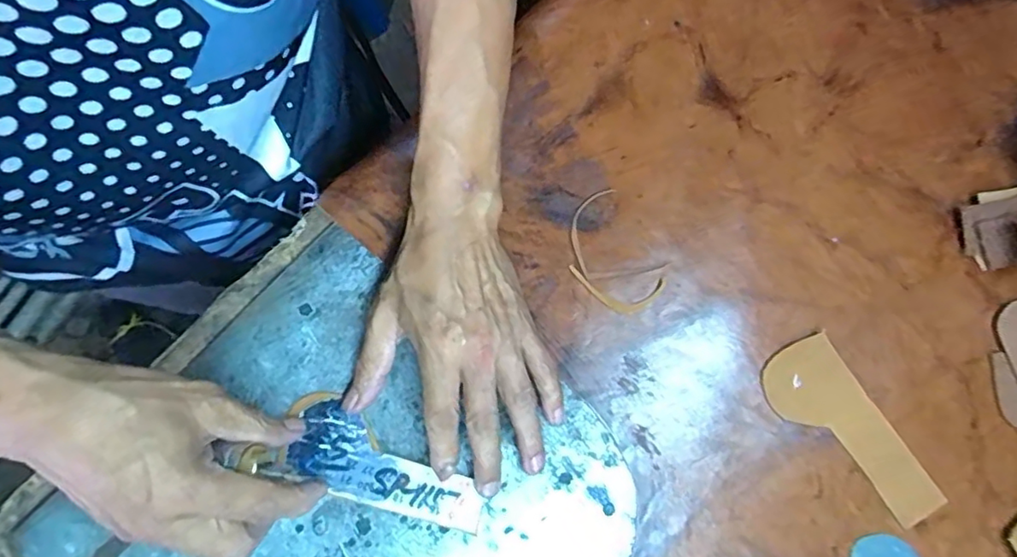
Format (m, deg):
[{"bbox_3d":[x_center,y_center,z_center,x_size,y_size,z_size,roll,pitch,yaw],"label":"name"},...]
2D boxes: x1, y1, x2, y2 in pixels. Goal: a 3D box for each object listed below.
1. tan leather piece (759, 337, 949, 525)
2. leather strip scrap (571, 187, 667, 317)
[{"bbox_3d":[0.211,0.097,0.356,0.052,0.004,0.122,-30,76,-7],"label":"tan leather piece"},{"bbox_3d":[0.069,-0.016,0.382,0.055,0.004,0.080,-35,77,-8],"label":"leather strip scrap"}]

